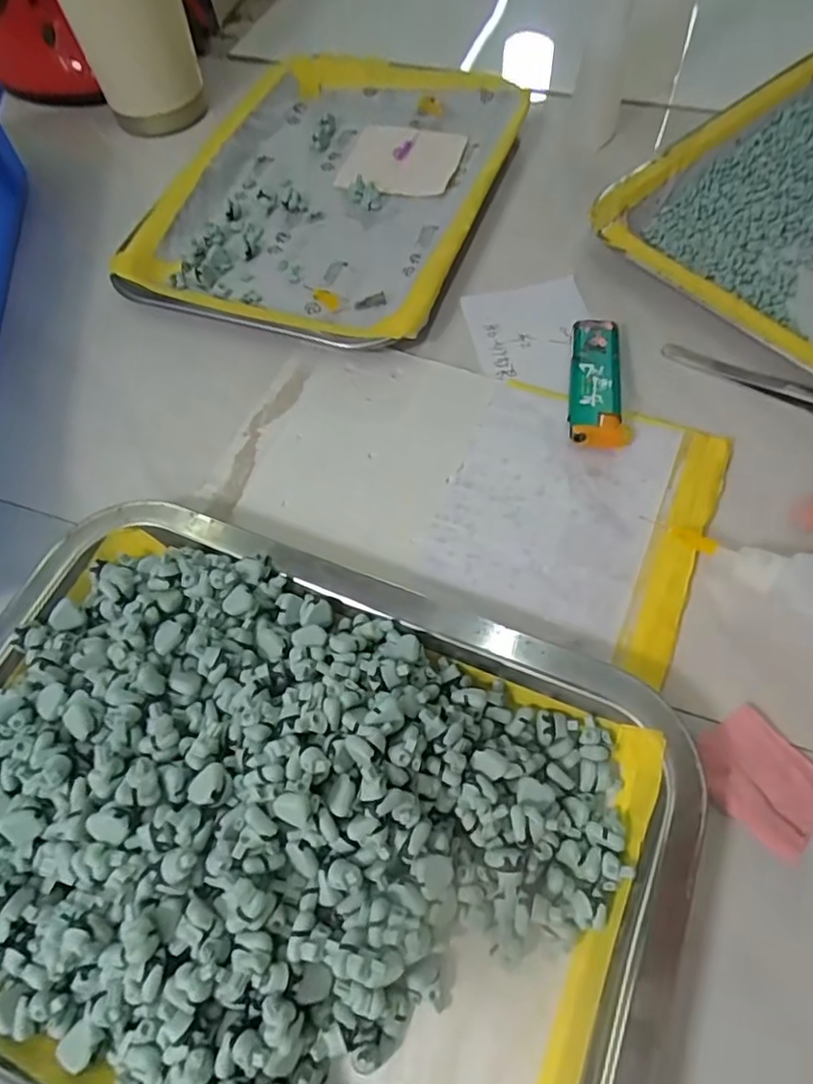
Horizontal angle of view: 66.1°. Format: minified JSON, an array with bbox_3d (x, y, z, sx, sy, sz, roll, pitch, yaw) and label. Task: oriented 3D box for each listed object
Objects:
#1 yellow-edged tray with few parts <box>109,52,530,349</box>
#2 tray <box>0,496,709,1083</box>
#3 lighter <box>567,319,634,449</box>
[{"bbox_3d":[-0.046,-0.217,0.377,0.187,0.021,0.251,13,63,11],"label":"yellow-edged tray with few parts"},{"bbox_3d":[-0.050,0.092,0.201,0.256,0.040,0.191,18,64,14],"label":"tray"},{"bbox_3d":[0.092,-0.077,0.296,0.028,0.014,0.077,7,62,8],"label":"lighter"}]

